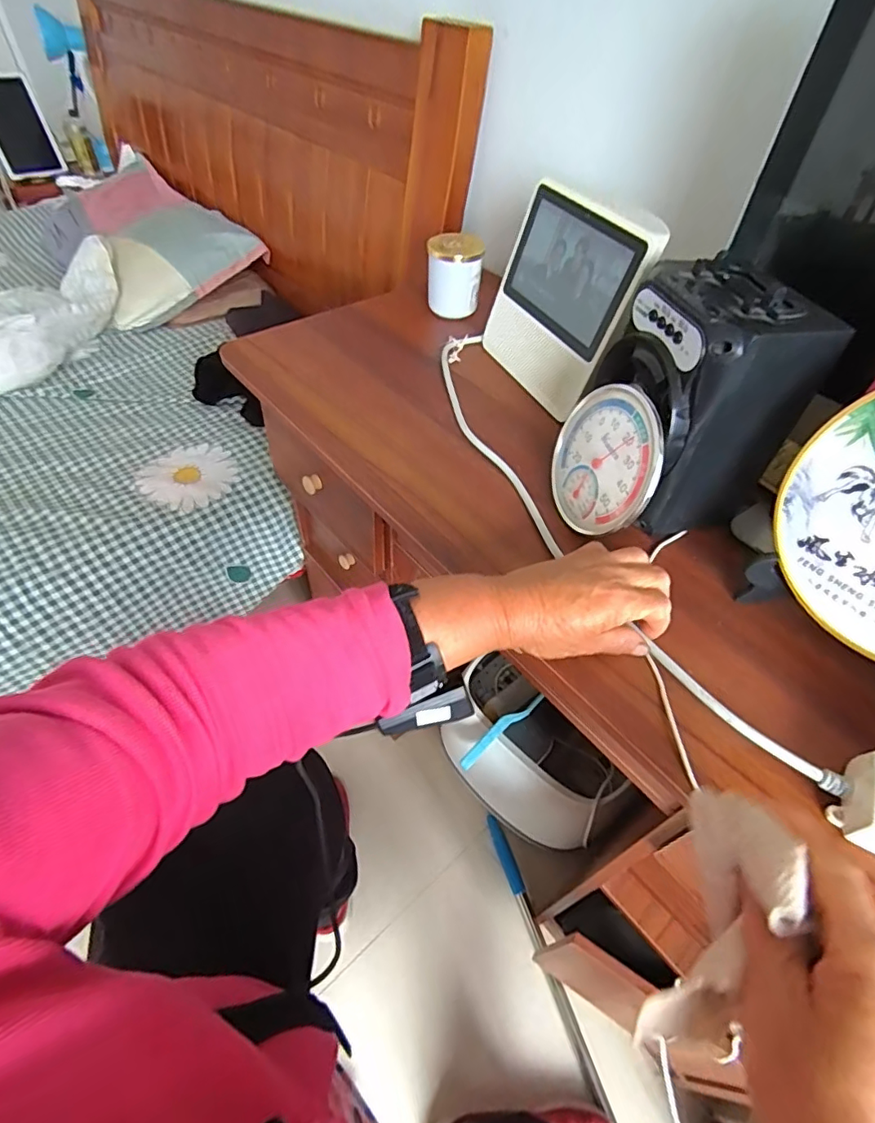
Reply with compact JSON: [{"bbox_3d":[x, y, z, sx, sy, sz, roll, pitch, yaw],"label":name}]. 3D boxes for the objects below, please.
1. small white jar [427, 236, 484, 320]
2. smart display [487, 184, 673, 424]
[{"bbox_3d":[0.022,-0.377,0.711,0.067,0.077,0.064,2,50,-3],"label":"small white jar"},{"bbox_3d":[0.127,-0.277,0.571,0.072,0.176,0.188,-14,52,-15],"label":"smart display"}]

